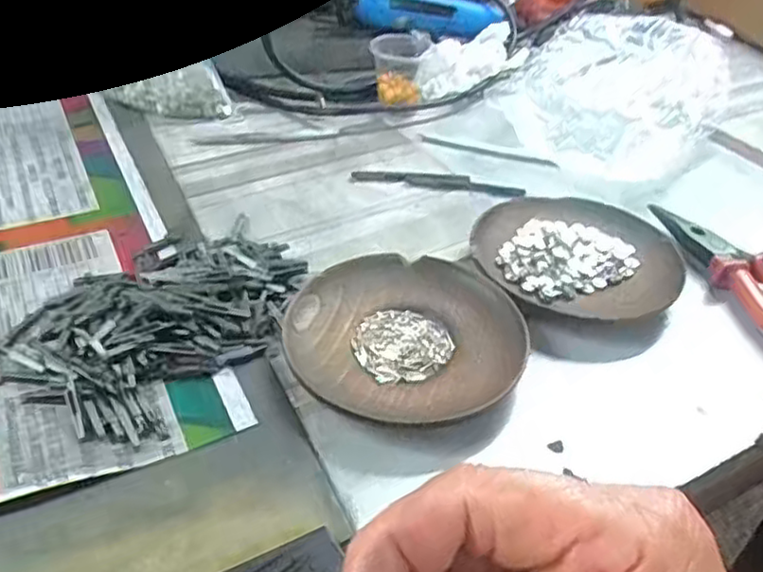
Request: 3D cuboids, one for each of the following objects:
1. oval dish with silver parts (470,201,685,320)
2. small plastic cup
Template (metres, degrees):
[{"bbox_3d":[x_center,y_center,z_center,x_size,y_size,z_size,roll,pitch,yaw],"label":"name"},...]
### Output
[{"bbox_3d":[0.108,-0.019,0.404,0.113,0.016,0.099,-1,38,-7],"label":"oval dish with silver parts"},{"bbox_3d":[0.013,-0.172,0.558,0.044,0.053,0.047,2,38,-2],"label":"small plastic cup"}]

